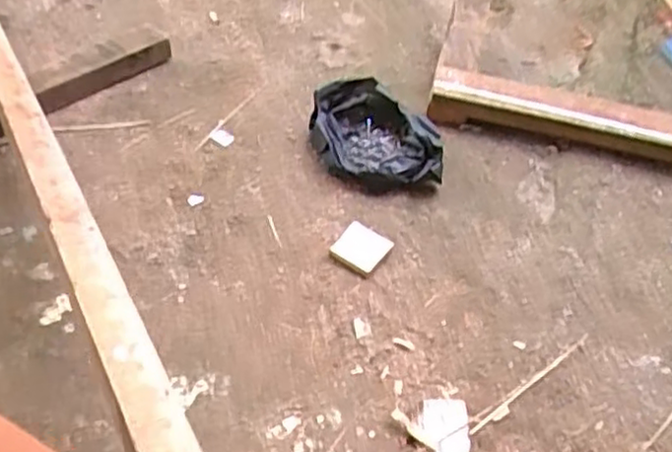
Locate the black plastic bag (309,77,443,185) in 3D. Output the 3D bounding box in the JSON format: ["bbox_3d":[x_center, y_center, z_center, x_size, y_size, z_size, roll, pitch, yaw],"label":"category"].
[{"bbox_3d":[0.050,-0.122,0.986,0.140,0.065,0.193,-14,50,-19],"label":"black plastic bag"}]

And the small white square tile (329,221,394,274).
[{"bbox_3d":[0.031,0.027,0.875,0.062,0.011,0.066,29,50,19],"label":"small white square tile"}]

